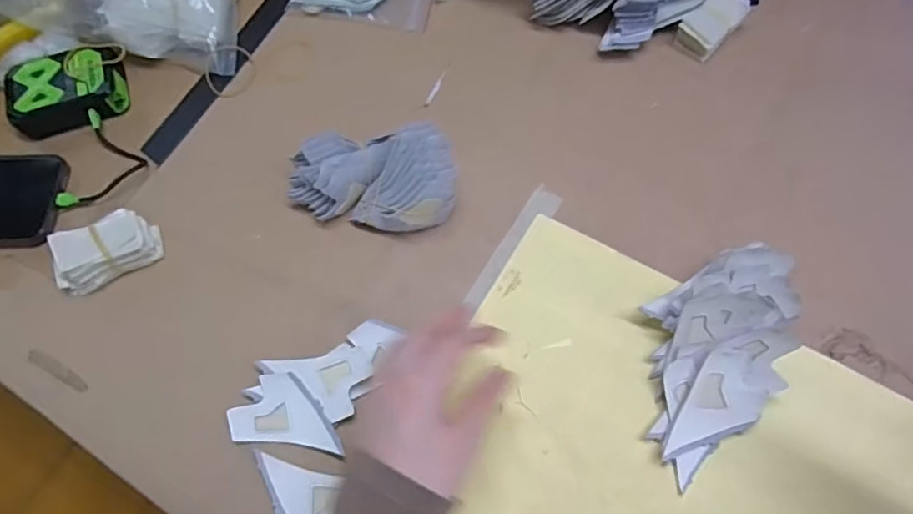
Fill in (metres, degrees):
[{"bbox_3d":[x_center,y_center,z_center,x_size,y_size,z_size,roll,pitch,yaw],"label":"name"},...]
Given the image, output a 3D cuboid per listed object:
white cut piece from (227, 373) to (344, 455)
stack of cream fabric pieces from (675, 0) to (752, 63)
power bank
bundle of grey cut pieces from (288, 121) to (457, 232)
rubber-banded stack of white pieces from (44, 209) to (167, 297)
[{"bbox_3d":[-0.115,0.106,0.406,0.076,0.004,0.046,7,72,0],"label":"white cut piece"},{"bbox_3d":[0.221,-0.202,0.507,0.036,0.030,0.059,39,75,17],"label":"stack of cream fabric pieces"},{"bbox_3d":[-0.336,-0.142,0.510,0.092,0.031,0.068,-9,68,-1],"label":"power bank"},{"bbox_3d":[-0.062,-0.063,0.452,0.125,0.059,0.073,12,69,8],"label":"bundle of grey cut pieces"},{"bbox_3d":[-0.267,-0.004,0.445,0.071,0.037,0.036,-30,70,-9],"label":"rubber-banded stack of white pieces"}]

